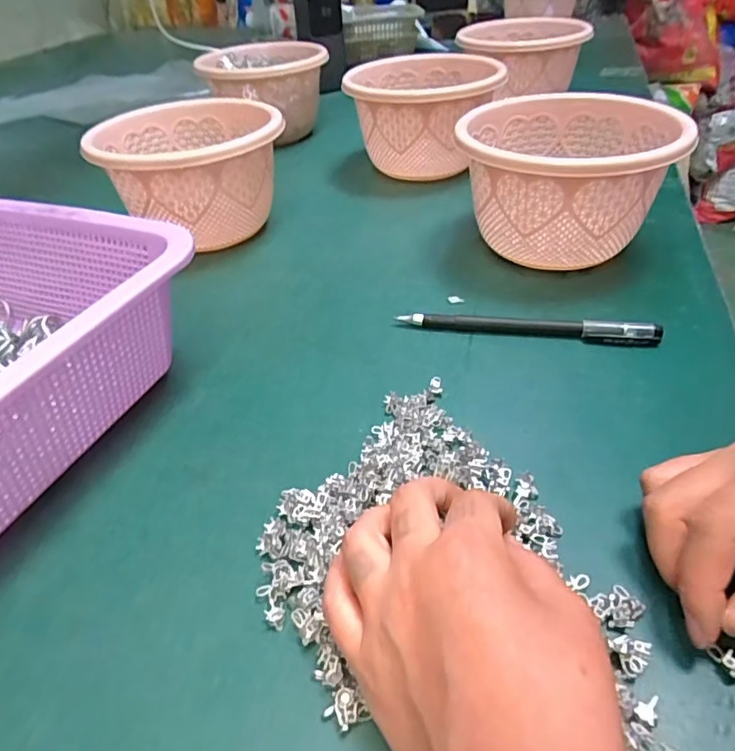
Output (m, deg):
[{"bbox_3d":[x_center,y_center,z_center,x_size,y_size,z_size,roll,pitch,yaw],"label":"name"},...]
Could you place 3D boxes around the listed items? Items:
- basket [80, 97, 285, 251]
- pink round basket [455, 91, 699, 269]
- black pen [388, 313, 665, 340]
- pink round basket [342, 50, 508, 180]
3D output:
[{"bbox_3d":[-0.138,-0.157,0.445,0.133,0.088,0.134,-2,40,2],"label":"basket"},{"bbox_3d":[0.137,-0.132,0.389,0.135,0.091,0.140,7,41,12],"label":"pink round basket"},{"bbox_3d":[0.096,-0.030,0.332,0.150,0.012,0.008,6,41,11],"label":"black pen"},{"bbox_3d":[0.054,-0.244,0.527,0.131,0.089,0.138,2,41,6],"label":"pink round basket"}]

